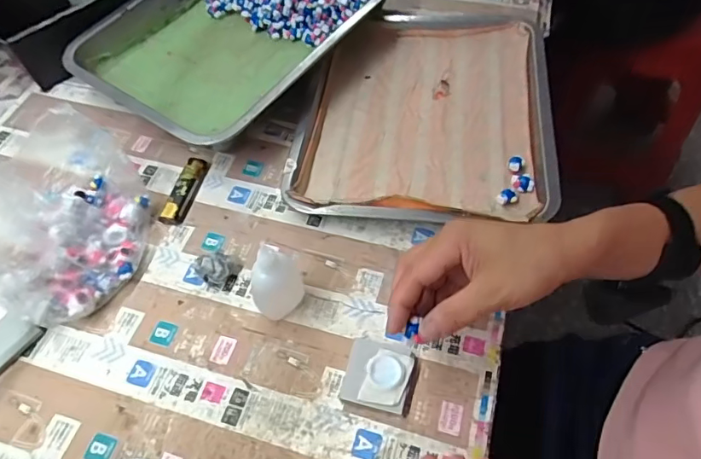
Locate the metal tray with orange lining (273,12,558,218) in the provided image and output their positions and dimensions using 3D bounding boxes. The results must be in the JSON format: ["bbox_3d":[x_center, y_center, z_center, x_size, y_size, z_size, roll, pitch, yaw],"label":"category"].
[{"bbox_3d":[0.079,-0.132,0.544,0.258,0.041,0.301,6,56,7],"label":"metal tray with orange lining"}]

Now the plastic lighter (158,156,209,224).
[{"bbox_3d":[-0.169,-0.040,0.506,0.021,0.014,0.079,9,56,9],"label":"plastic lighter"}]

